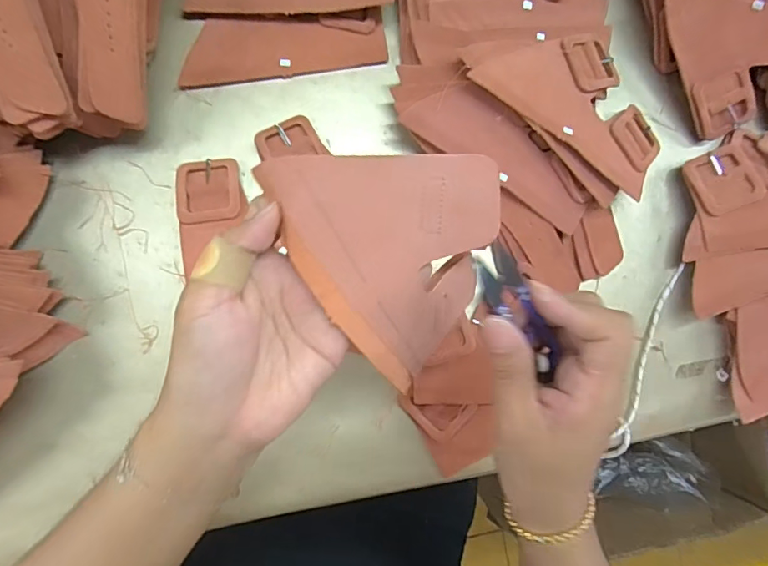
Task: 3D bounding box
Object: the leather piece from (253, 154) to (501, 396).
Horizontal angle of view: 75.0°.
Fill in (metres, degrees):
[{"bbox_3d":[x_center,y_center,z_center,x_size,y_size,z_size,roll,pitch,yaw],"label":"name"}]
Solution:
[{"bbox_3d":[0.001,-0.003,0.255,0.106,0.028,0.121,-5,110,-12],"label":"leather piece"}]

